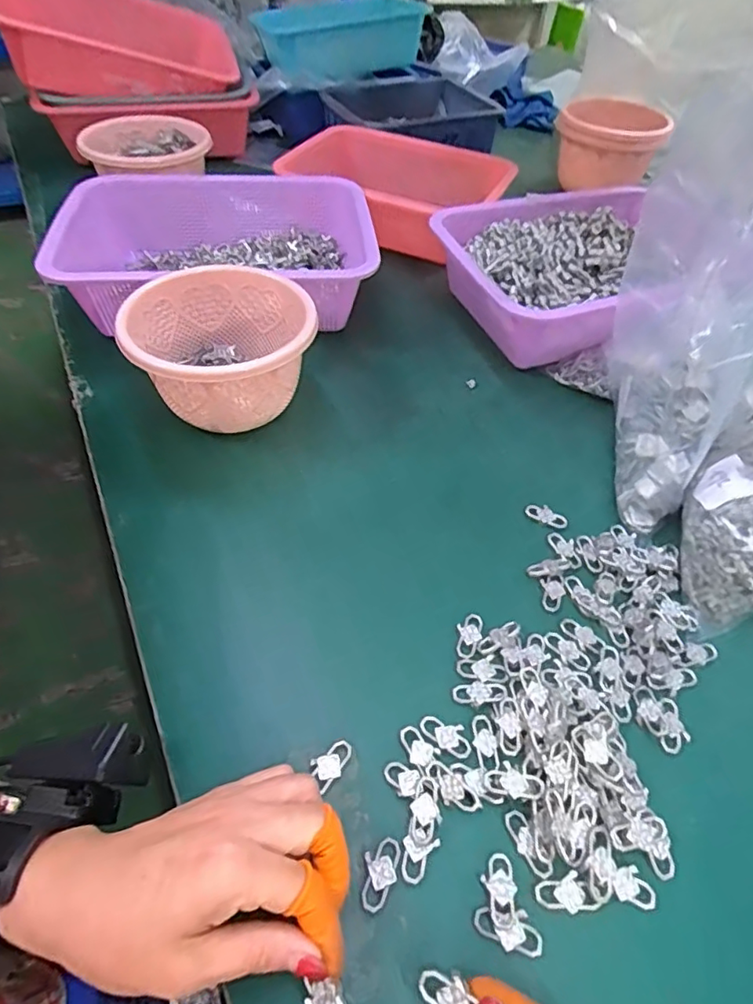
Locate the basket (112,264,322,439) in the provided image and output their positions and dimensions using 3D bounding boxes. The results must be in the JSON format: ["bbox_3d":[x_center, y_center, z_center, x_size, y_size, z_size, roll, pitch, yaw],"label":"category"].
[{"bbox_3d":[-0.125,-0.116,0.466,0.140,0.095,0.136,1,50,-2],"label":"basket"}]

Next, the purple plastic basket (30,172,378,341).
[{"bbox_3d":[-0.158,-0.262,0.582,0.304,0.077,0.208,-2,51,-4],"label":"purple plastic basket"}]

